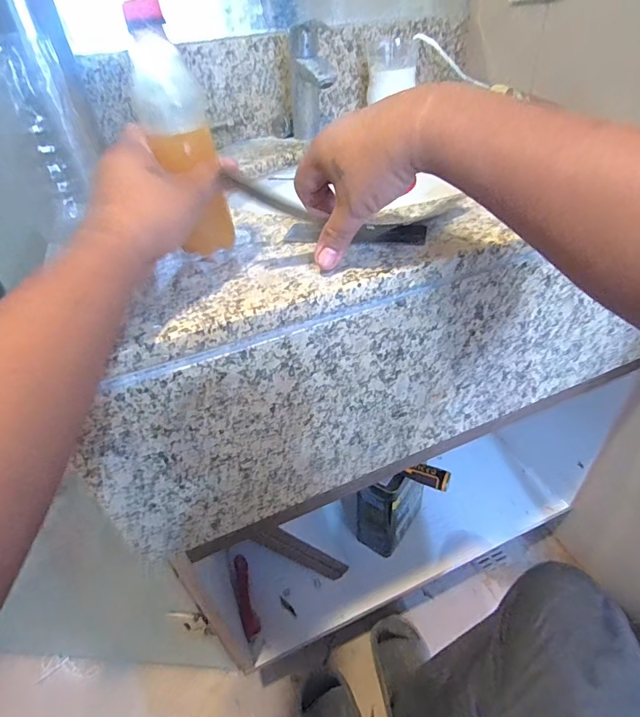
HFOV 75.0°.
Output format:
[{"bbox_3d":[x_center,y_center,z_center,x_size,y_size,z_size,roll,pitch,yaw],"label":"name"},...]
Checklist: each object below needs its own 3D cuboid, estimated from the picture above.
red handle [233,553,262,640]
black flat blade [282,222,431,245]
[{"bbox_3d":[-0.153,0.482,0.859,0.029,0.027,0.163,-16,39,-11],"label":"red handle"},{"bbox_3d":[0.034,-0.123,0.404,0.133,0.006,0.045,4,39,10],"label":"black flat blade"}]

